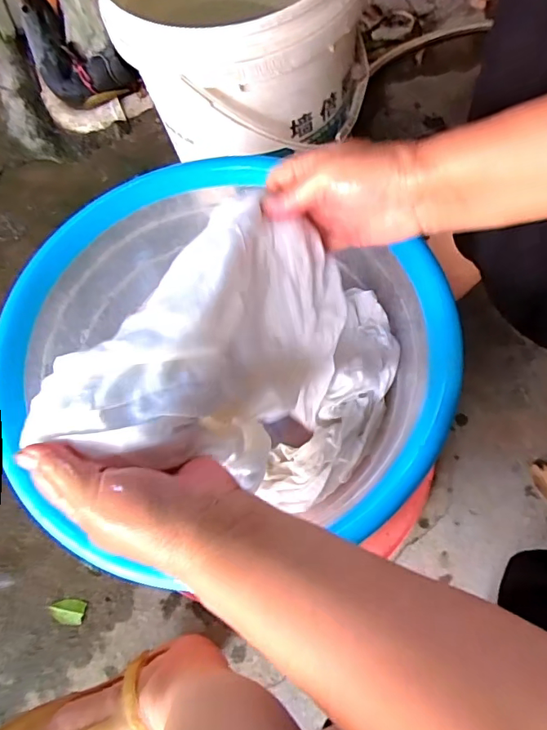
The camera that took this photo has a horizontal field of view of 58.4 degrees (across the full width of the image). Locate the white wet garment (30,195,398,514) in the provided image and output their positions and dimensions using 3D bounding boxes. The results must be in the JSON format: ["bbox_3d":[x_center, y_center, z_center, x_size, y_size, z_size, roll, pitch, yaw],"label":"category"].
[{"bbox_3d":[-0.008,0.000,0.389,0.218,0.209,0.190,5,69,4],"label":"white wet garment"}]

